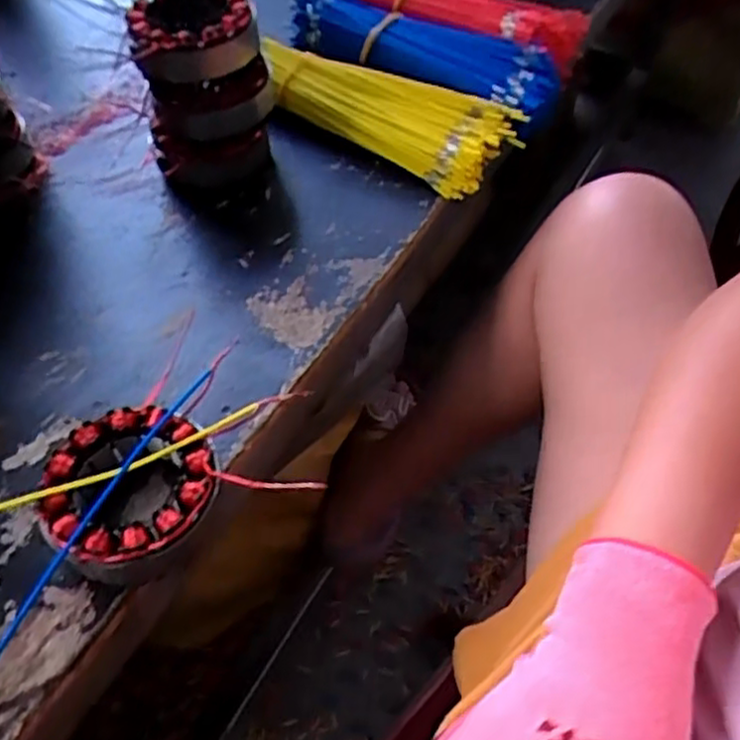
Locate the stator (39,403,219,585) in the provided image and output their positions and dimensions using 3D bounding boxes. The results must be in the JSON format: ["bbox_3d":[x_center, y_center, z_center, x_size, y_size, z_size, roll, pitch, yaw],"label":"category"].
[{"bbox_3d":[-0.120,0.067,0.372,0.083,0.048,0.086,1,53,-2],"label":"stator"}]

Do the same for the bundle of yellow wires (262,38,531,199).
[{"bbox_3d":[0.015,-0.211,0.581,0.202,0.032,0.086,29,57,16],"label":"bundle of yellow wires"}]

